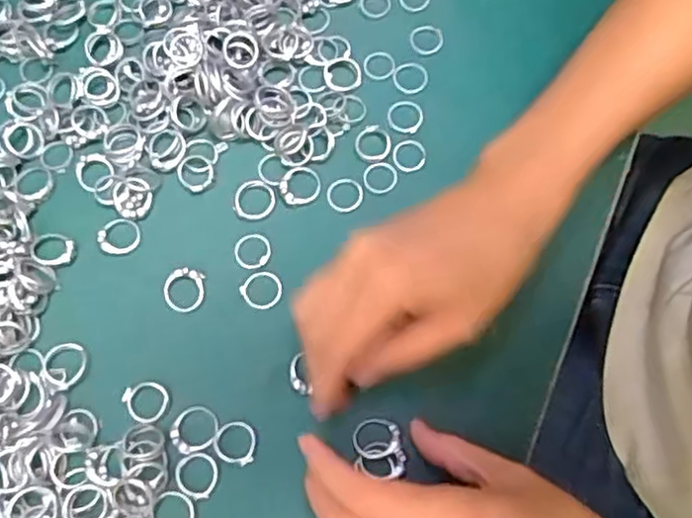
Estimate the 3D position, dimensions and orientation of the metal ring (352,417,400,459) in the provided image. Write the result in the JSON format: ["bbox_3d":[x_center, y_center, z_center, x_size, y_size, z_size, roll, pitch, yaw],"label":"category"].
[{"bbox_3d":[0.015,0.087,0.338,0.023,0.007,0.019,3,71,0],"label":"metal ring"}]

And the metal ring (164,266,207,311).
[{"bbox_3d":[-0.085,0.016,0.365,0.021,0.004,0.023,0,71,-1],"label":"metal ring"}]

